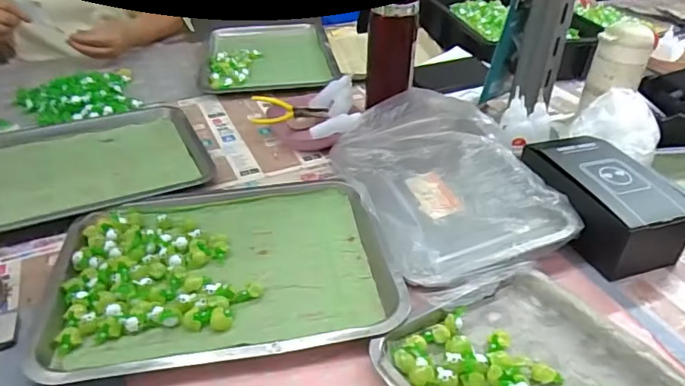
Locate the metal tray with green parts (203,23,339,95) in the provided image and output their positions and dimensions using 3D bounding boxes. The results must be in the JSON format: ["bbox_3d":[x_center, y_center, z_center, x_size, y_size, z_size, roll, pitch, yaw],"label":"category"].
[{"bbox_3d":[-0.159,-0.288,1.064,0.244,0.016,0.321,-6,36,-9],"label":"metal tray with green parts"}]

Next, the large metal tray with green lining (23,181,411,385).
[{"bbox_3d":[-0.130,0.071,0.559,0.344,0.021,0.265,-7,36,-10],"label":"large metal tray with green lining"}]

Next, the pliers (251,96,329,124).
[{"bbox_3d":[-0.083,-0.128,0.812,0.114,0.012,0.060,-1,55,-11],"label":"pliers"}]

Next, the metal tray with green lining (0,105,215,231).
[{"bbox_3d":[-0.362,-0.044,0.733,0.304,0.019,0.260,-16,39,-22],"label":"metal tray with green lining"}]

